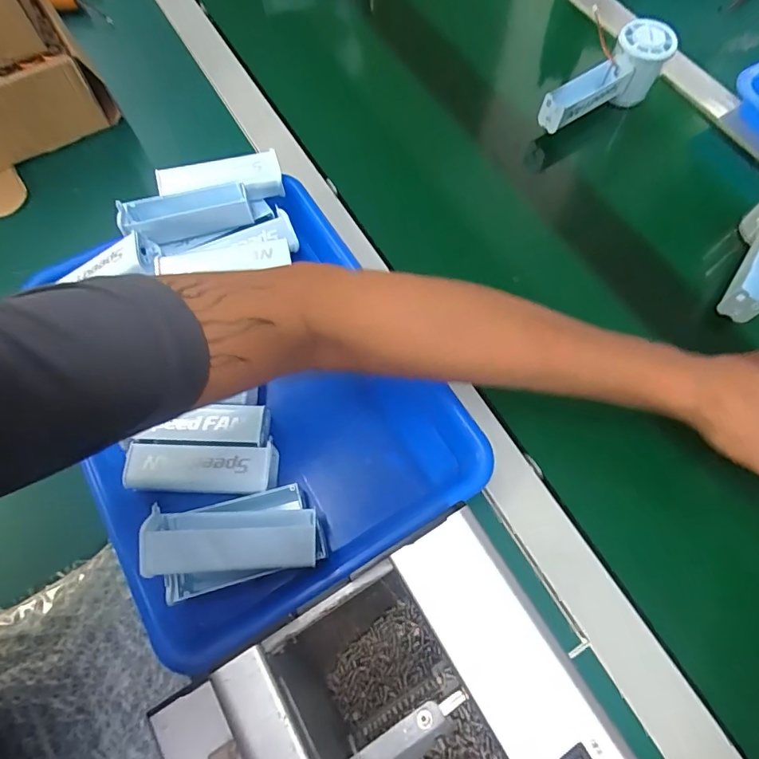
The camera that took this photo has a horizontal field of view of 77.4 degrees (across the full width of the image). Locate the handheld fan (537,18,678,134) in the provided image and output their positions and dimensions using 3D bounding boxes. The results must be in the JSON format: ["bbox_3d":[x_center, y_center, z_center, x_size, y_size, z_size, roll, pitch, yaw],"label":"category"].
[{"bbox_3d":[0.229,-0.297,0.479,0.140,0.057,0.049,-40,73,-15],"label":"handheld fan"}]

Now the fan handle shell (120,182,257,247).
[{"bbox_3d":[-0.157,-0.135,0.390,0.098,0.029,0.029,-16,69,-7],"label":"fan handle shell"}]

